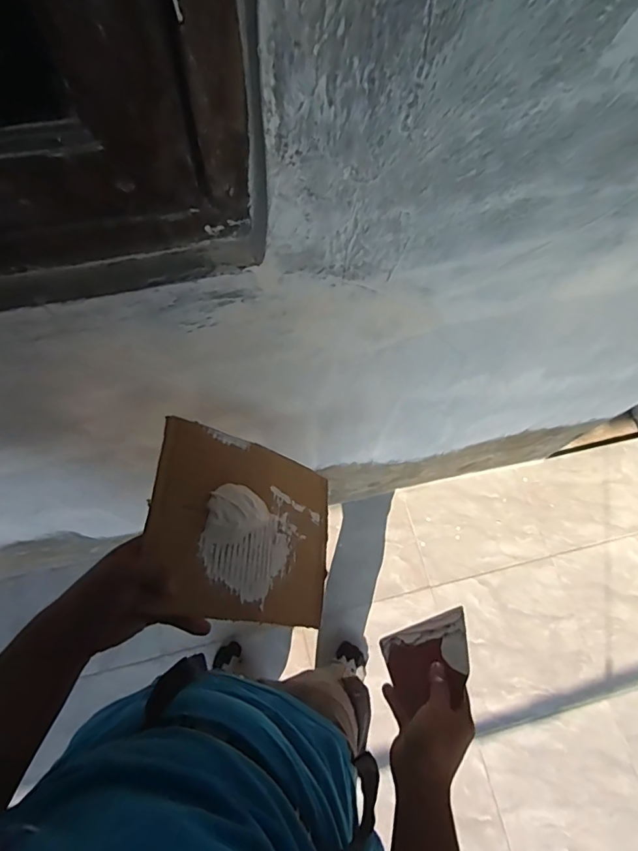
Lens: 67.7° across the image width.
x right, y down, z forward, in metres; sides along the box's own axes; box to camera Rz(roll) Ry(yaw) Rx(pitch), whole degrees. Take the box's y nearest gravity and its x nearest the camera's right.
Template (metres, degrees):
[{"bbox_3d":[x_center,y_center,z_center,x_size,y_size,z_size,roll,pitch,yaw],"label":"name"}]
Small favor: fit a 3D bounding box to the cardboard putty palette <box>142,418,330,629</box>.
[{"bbox_3d":[-0.065,0.112,0.519,0.238,0.028,0.186,27,55,-40],"label":"cardboard putty palette"}]

